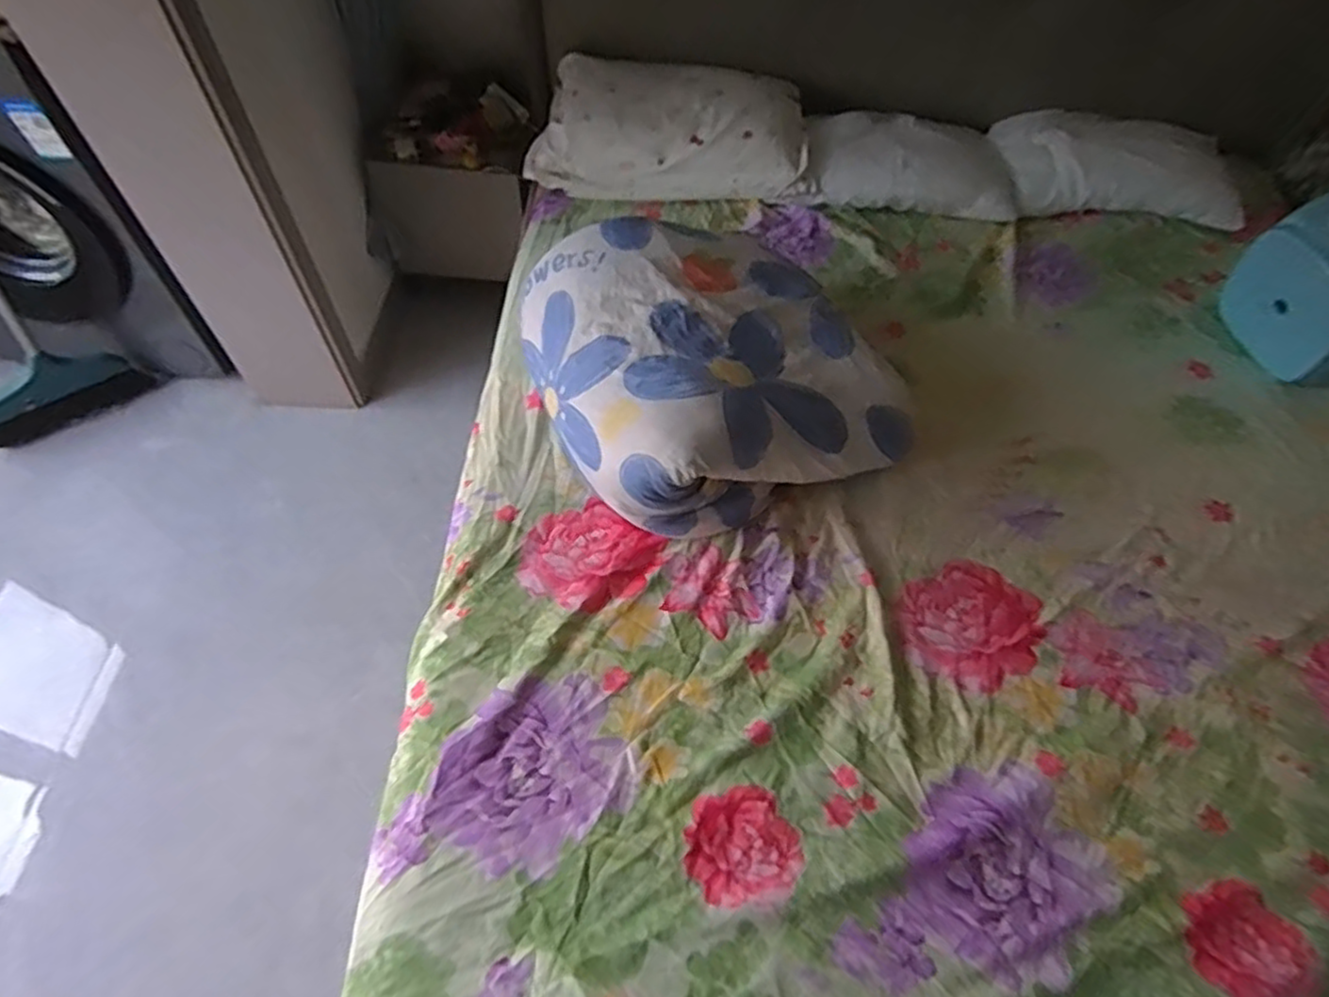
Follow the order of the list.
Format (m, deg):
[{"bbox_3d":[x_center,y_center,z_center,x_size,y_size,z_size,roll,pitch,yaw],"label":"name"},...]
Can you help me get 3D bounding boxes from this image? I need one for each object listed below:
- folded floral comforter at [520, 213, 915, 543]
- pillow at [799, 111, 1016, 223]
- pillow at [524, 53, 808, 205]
[{"bbox_3d":[0.070,-0.224,1.183,0.527,0.238,0.502,-17,60,-13],"label":"folded floral comforter"},{"bbox_3d":[0.545,-0.750,1.628,0.468,0.122,0.257,3,57,-1],"label":"pillow"},{"bbox_3d":[-0.002,-0.834,1.601,0.603,0.168,0.317,-1,58,-3],"label":"pillow"}]

